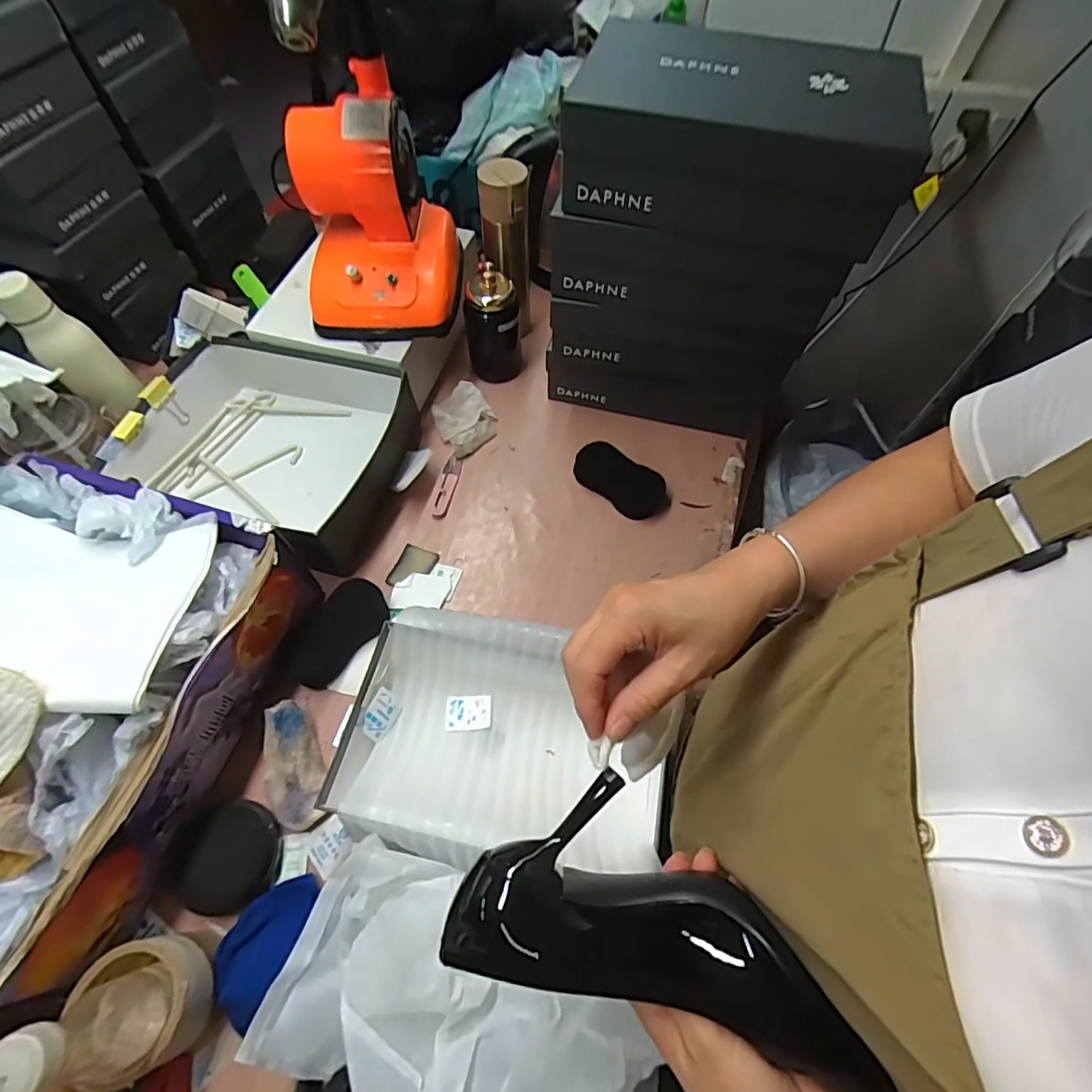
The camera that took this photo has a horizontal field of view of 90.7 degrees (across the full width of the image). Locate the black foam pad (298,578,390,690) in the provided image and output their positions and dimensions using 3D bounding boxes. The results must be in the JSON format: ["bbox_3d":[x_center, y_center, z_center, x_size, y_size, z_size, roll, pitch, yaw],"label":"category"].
[{"bbox_3d":[-0.237,0.098,0.617,0.066,0.010,0.125,43,72,-13],"label":"black foam pad"}]

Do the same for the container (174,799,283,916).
[{"bbox_3d":[-0.296,0.292,0.510,0.080,0.024,0.092,-8,62,-5],"label":"container"}]

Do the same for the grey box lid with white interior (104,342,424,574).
[{"bbox_3d":[-0.358,-0.128,0.710,0.332,0.103,0.264,16,62,7],"label":"grey box lid with white interior"}]

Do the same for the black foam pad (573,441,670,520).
[{"bbox_3d":[0.102,-0.090,0.725,0.130,0.033,0.063,38,67,18],"label":"black foam pad"}]

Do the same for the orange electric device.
[{"bbox_3d":[-0.207,-0.397,0.654,0.180,0.200,0.180,0,62,-1],"label":"orange electric device"}]

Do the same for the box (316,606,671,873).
[{"bbox_3d":[-0.039,0.191,0.530,0.291,0.103,0.207,12,62,5],"label":"box"}]

